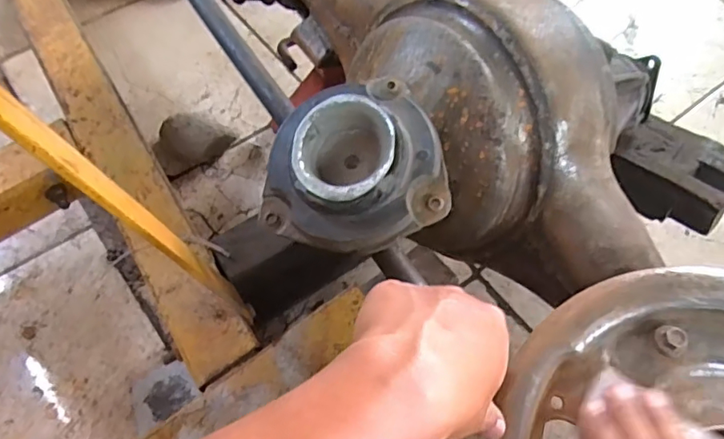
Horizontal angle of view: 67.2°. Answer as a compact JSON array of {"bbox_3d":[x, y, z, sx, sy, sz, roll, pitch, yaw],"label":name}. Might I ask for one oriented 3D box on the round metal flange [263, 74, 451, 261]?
[{"bbox_3d":[-0.012,-0.039,0.406,0.136,0.055,0.136,-3,74,12],"label":"round metal flange"}]

